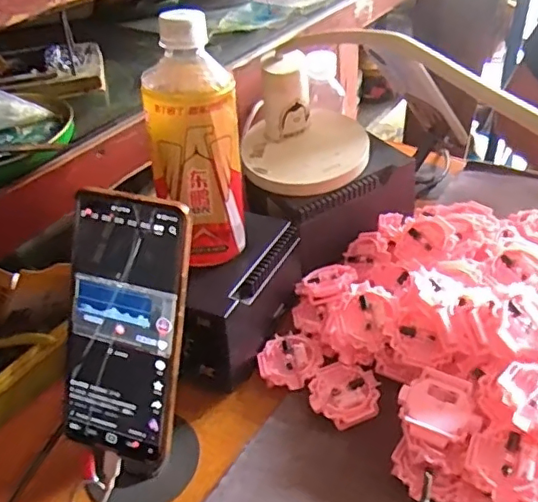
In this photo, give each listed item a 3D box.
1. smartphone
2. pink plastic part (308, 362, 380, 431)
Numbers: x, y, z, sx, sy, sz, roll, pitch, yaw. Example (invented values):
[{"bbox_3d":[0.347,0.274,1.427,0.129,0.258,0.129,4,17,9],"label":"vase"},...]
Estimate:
[{"bbox_3d":[-0.089,0.048,0.345,0.072,0.166,0.010,11,12,18],"label":"smartphone"},{"bbox_3d":[0.058,0.112,0.434,0.052,0.013,0.050,-2,39,2],"label":"pink plastic part"}]

